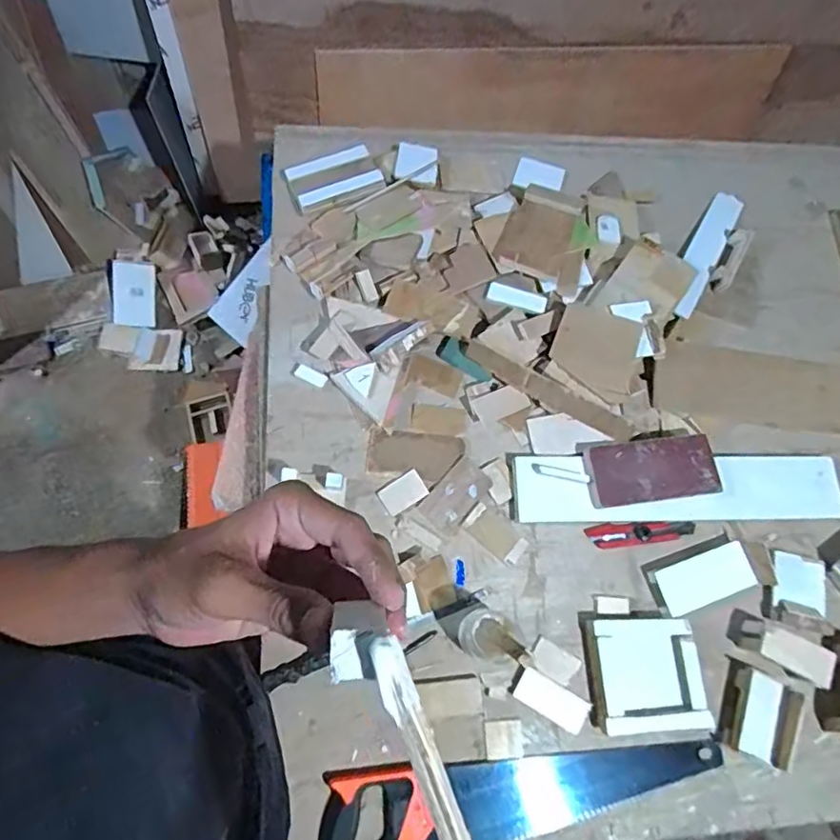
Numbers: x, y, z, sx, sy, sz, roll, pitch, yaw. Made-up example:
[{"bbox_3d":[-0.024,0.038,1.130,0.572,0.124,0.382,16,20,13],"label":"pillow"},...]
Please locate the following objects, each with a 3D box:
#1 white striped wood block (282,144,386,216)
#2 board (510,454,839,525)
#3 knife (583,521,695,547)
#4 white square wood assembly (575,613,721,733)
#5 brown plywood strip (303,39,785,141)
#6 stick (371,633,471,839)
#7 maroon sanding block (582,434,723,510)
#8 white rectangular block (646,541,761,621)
[{"bbox_3d":[-0.145,-0.407,0.946,0.153,0.020,0.101,-16,72,-12],"label":"white striped wood block"},{"bbox_3d":[0.384,0.102,0.837,0.496,0.025,0.099,1,70,-6],"label":"board"},{"bbox_3d":[0.325,0.165,0.828,0.160,0.011,0.031,-3,70,-8],"label":"knife"},{"bbox_3d":[0.297,0.339,0.757,0.149,0.030,0.141,1,70,-6],"label":"white square wood assembly"},{"bbox_3d":[0.359,-0.841,1.452,1.222,0.223,0.032,-6,49,-11],"label":"brown plywood strip"},{"bbox_3d":[0.002,0.124,0.203,0.012,0.004,0.094,-21,89,-7],"label":"stick"},{"bbox_3d":[0.343,0.077,0.837,0.197,0.031,0.090,-8,73,-4],"label":"maroon sanding block"},{"bbox_3d":[0.404,0.229,0.808,0.143,0.018,0.068,-17,73,-12],"label":"white rectangular block"}]

